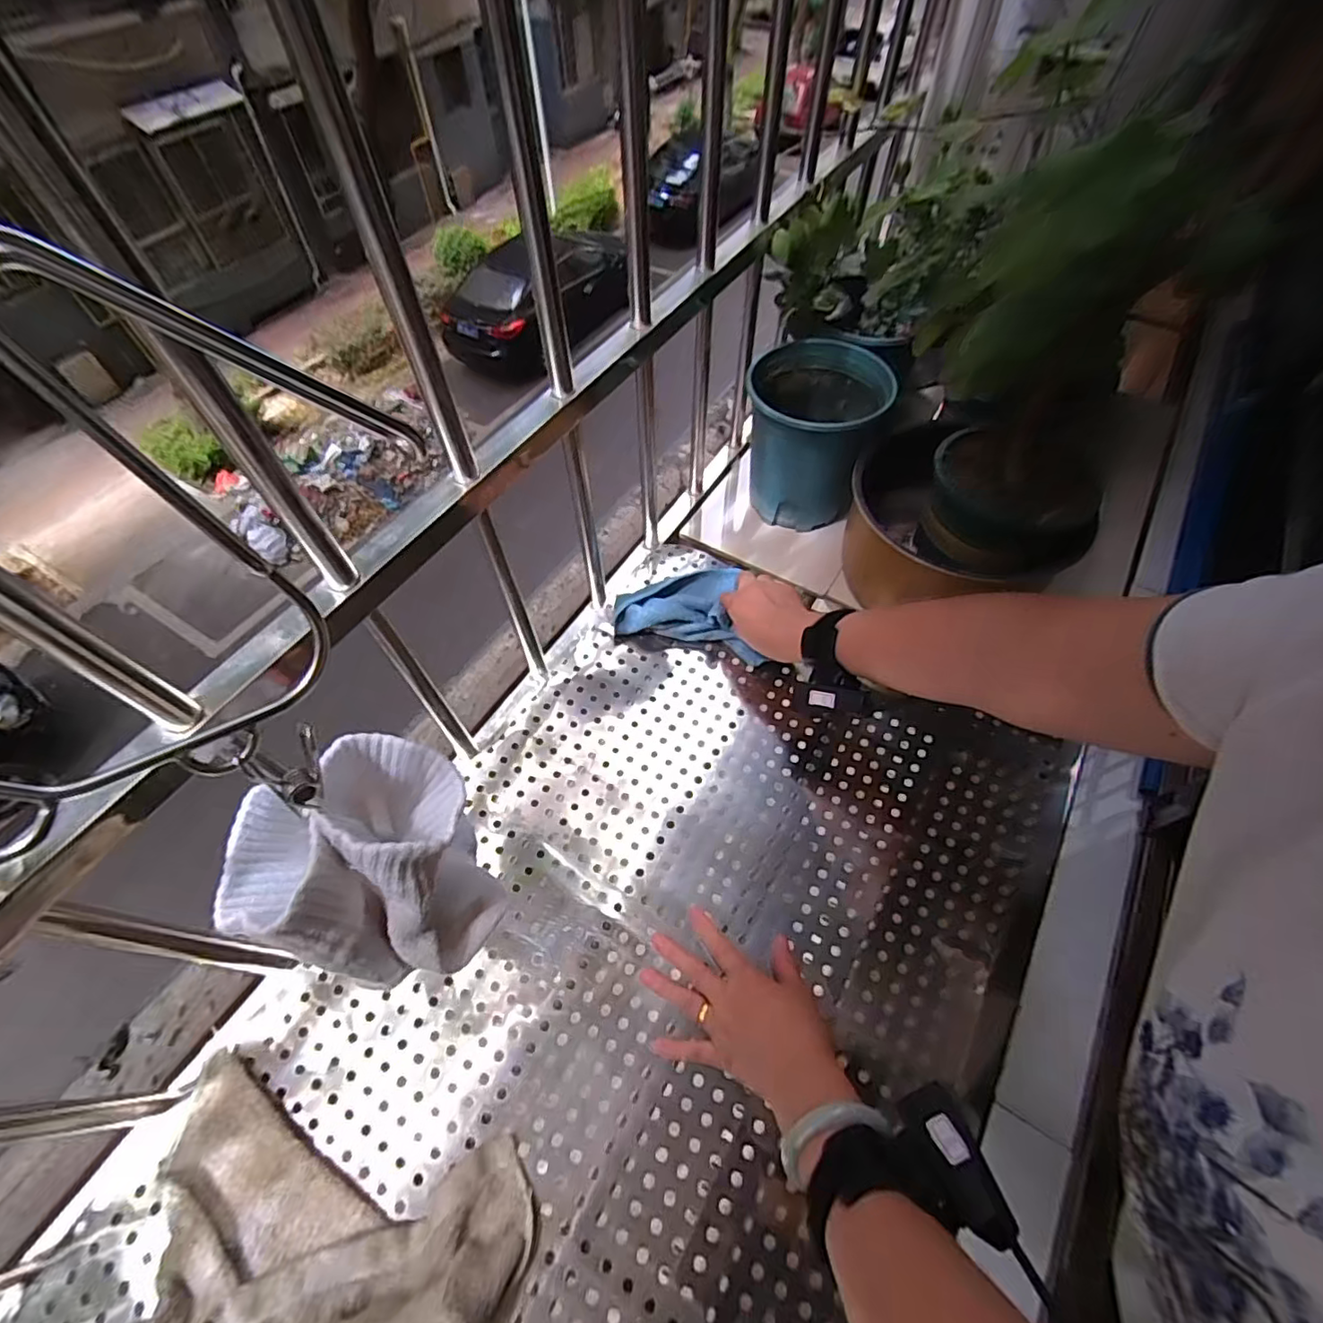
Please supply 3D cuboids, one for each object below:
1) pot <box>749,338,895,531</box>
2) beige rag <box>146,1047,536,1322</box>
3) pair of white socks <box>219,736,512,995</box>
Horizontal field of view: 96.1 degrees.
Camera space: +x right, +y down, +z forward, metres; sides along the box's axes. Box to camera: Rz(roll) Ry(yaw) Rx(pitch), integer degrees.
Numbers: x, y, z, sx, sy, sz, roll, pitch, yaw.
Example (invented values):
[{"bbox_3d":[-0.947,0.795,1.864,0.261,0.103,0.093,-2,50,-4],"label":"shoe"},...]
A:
[{"bbox_3d":[0.177,-0.259,0.718,0.143,0.172,0.149,0,58,0],"label":"pot"},{"bbox_3d":[-0.231,0.404,0.403,0.268,0.051,0.166,10,59,7],"label":"beige rag"},{"bbox_3d":[-0.131,0.089,0.273,0.099,0.086,0.093,0,58,0],"label":"pair of white socks"}]

